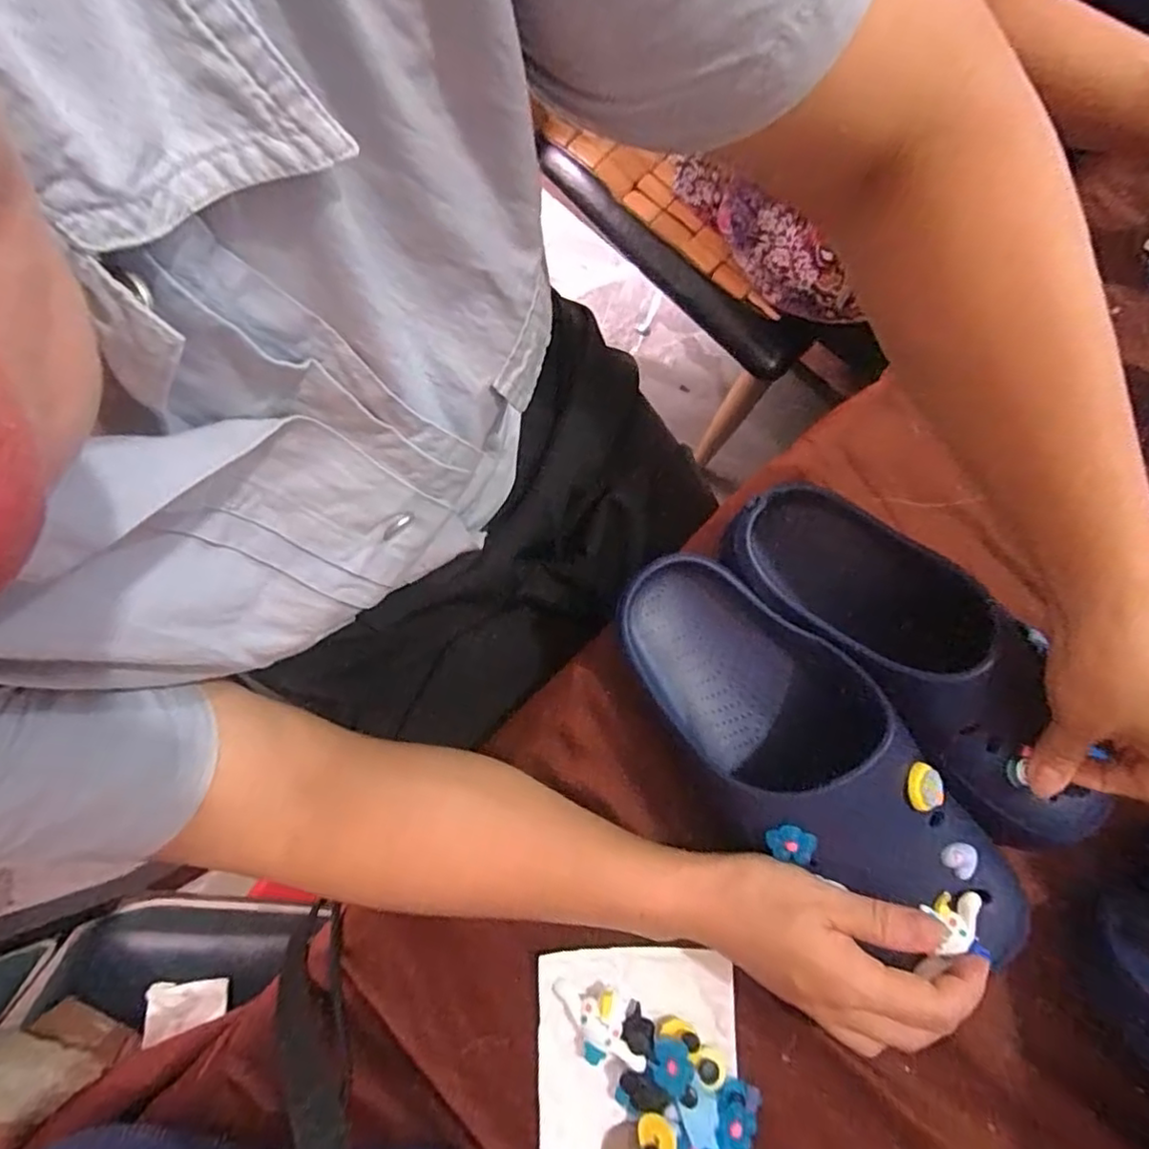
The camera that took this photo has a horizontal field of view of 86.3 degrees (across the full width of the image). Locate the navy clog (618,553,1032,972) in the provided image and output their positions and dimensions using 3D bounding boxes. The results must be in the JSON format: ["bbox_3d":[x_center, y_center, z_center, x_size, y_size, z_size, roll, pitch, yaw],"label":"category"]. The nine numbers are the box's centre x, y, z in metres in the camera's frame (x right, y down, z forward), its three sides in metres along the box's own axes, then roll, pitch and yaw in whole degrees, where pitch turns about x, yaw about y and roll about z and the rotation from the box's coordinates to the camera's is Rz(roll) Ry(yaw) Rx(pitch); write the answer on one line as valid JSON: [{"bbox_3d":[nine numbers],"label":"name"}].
[{"bbox_3d":[0.130,0.102,0.354,0.110,0.087,0.260,-43,67,-7],"label":"navy clog"}]

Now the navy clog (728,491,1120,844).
[{"bbox_3d":[0.196,0.045,0.349,0.093,0.079,0.252,-36,71,-6],"label":"navy clog"}]

